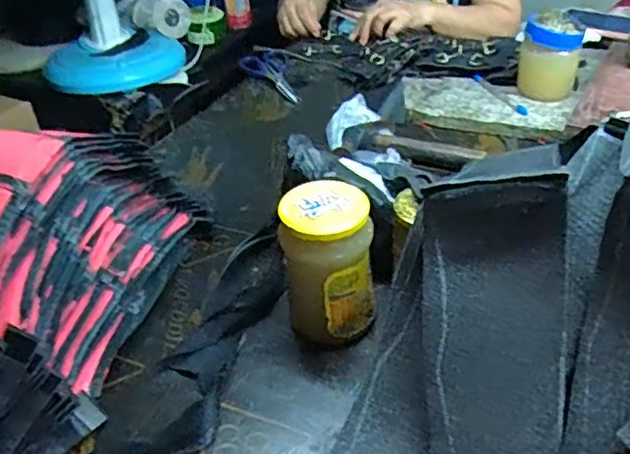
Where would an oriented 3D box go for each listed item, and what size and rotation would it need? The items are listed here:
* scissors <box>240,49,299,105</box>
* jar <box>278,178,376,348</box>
[{"bbox_3d":[-0.072,-0.249,0.981,0.077,0.007,0.191,-13,38,-9],"label":"scissors"},{"bbox_3d":[0.014,0.035,0.521,0.071,0.131,0.074,-4,38,3],"label":"jar"}]

